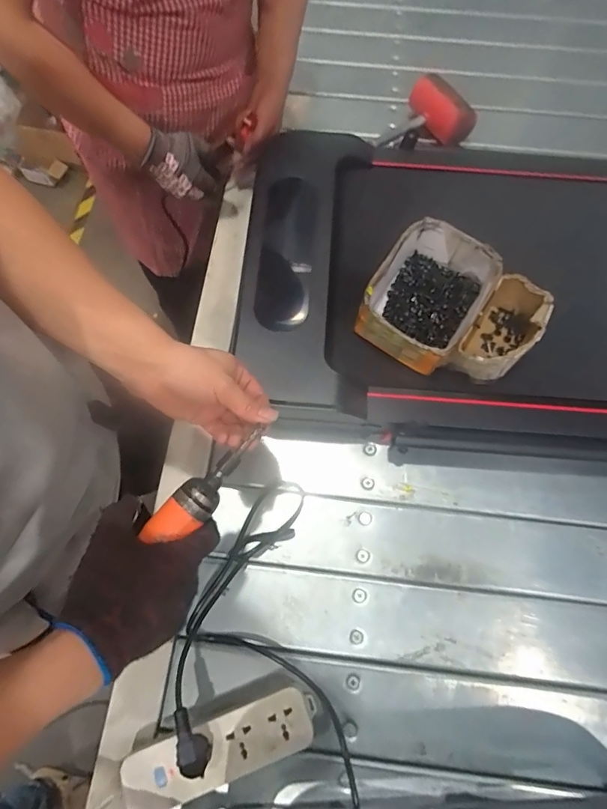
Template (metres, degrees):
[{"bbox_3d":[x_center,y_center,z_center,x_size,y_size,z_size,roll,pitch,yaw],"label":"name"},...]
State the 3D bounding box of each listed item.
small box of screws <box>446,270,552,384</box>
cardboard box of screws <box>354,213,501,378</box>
[{"bbox_3d":[0.259,-0.088,0.594,0.078,0.077,0.157,32,69,15],"label":"small box of screws"},{"bbox_3d":[0.168,-0.144,0.612,0.141,0.082,0.187,31,69,15],"label":"cardboard box of screws"}]

